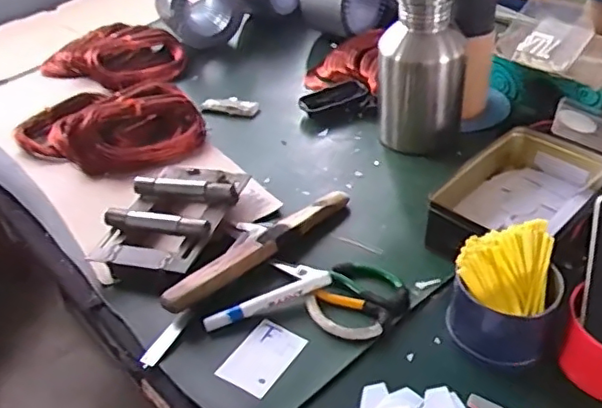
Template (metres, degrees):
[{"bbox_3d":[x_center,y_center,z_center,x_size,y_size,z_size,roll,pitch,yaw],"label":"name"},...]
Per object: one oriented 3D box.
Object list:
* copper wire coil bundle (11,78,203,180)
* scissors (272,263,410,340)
[{"bbox_3d":[-0.298,-0.128,0.945,0.291,0.055,0.197,12,42,23],"label":"copper wire coil bundle"},{"bbox_3d":[0.037,0.092,0.648,0.148,0.015,0.096,23,47,33],"label":"scissors"}]

